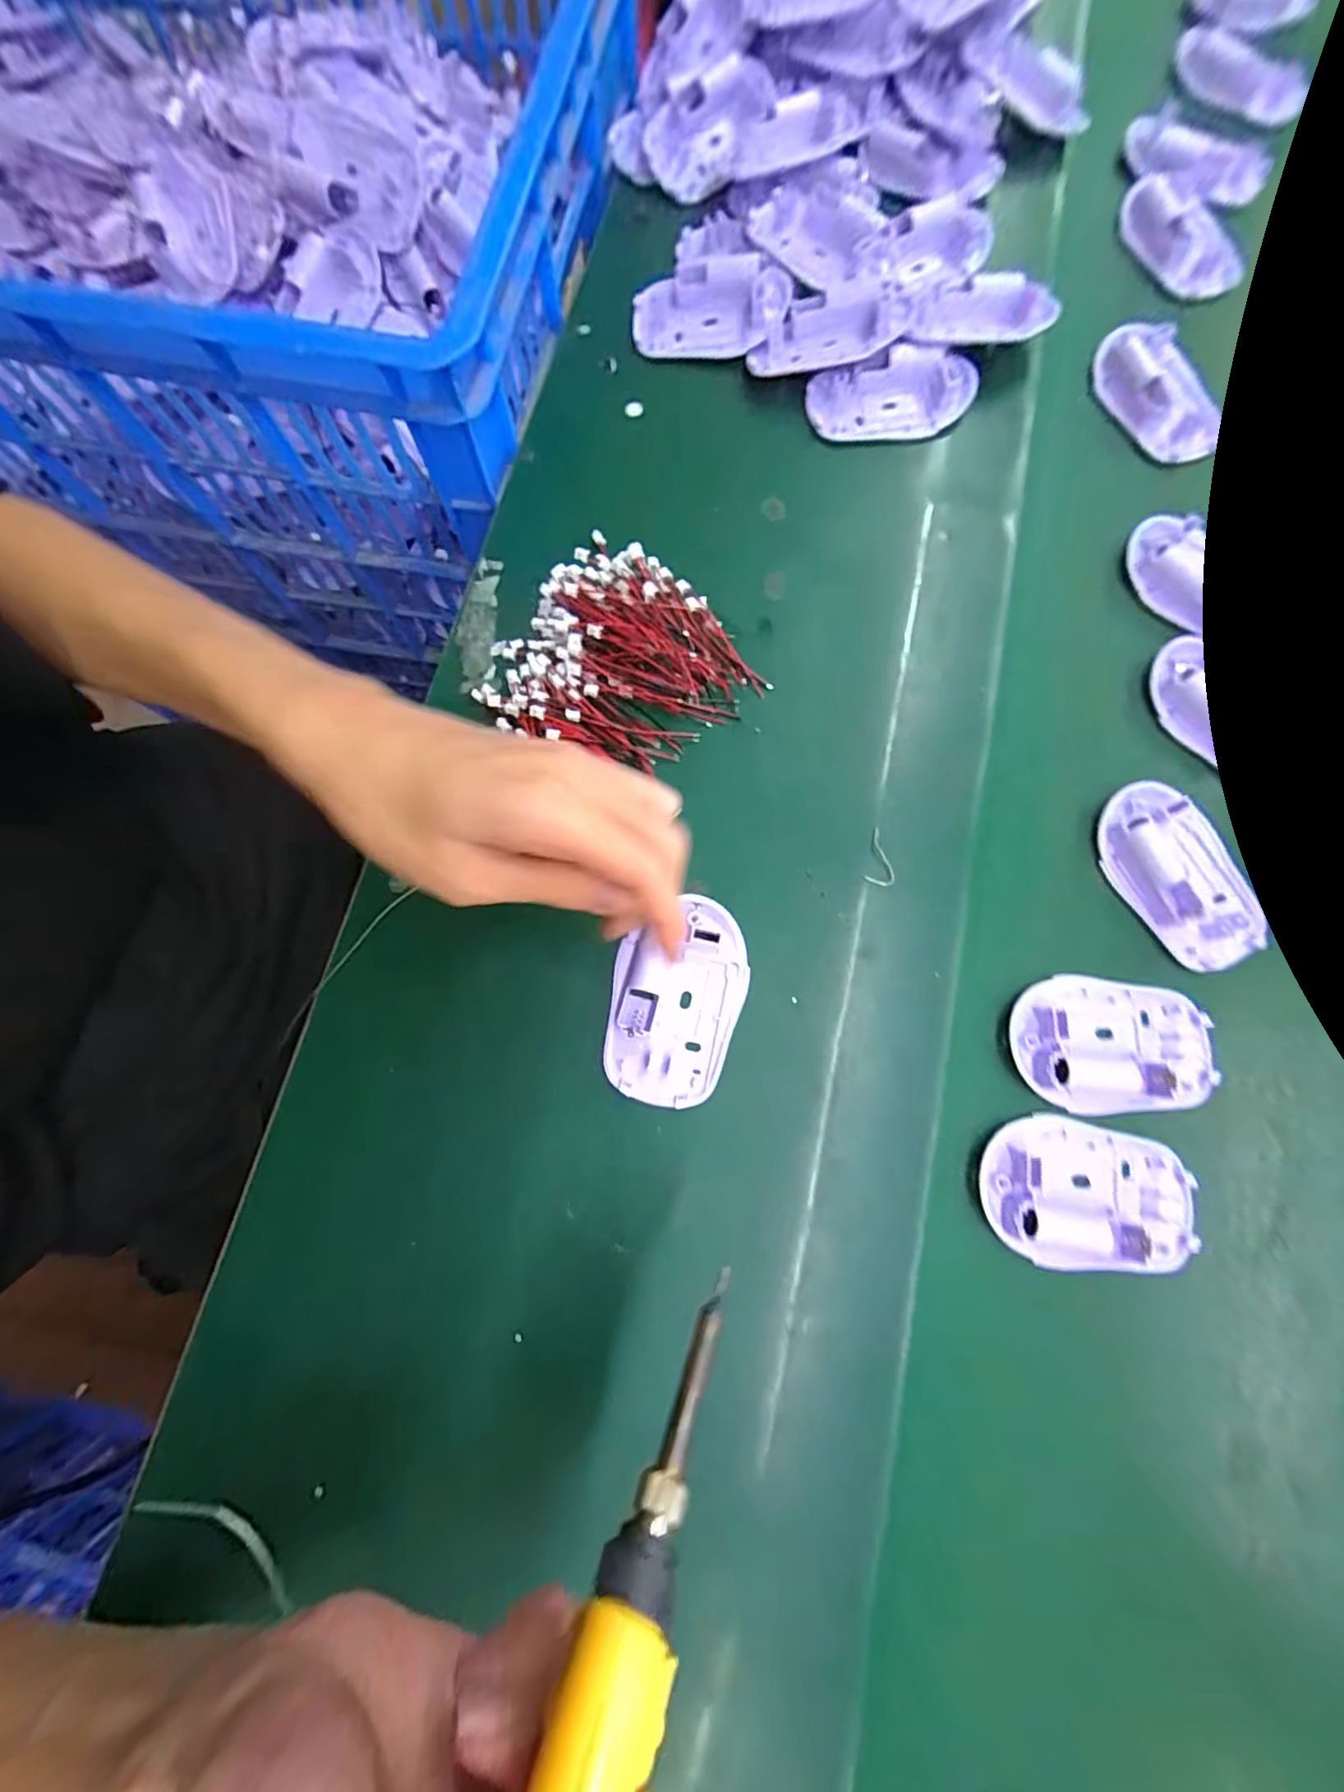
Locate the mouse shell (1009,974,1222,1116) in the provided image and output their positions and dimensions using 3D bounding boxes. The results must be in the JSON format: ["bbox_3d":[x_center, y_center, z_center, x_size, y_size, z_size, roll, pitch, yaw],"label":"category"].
[{"bbox_3d":[0.209,0.070,0.271,0.089,0.014,0.061,3,78,2],"label":"mouse shell"}]

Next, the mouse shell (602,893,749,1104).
[{"bbox_3d":[0.001,0.048,0.276,0.062,0.012,0.097,19,79,5],"label":"mouse shell"}]

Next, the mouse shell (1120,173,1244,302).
[{"bbox_3d":[0.336,-0.437,0.382,0.050,0.018,0.095,-26,79,-4],"label":"mouse shell"}]

